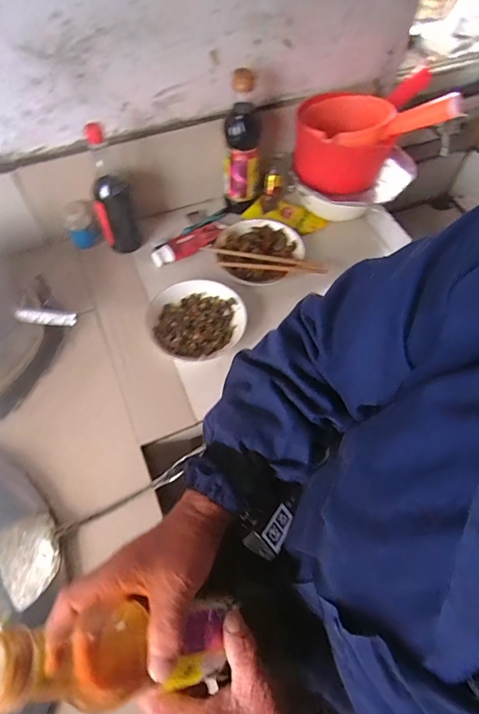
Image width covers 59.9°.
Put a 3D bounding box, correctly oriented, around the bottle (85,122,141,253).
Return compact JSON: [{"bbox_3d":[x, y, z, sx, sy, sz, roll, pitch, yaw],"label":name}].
[{"bbox_3d":[-0.233,-0.268,0.784,0.063,0.139,0.051,-23,64,-14],"label":"bottle"}]

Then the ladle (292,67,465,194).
[{"bbox_3d":[0.241,-0.428,0.802,0.259,0.180,0.147,6,60,2],"label":"ladle"}]

